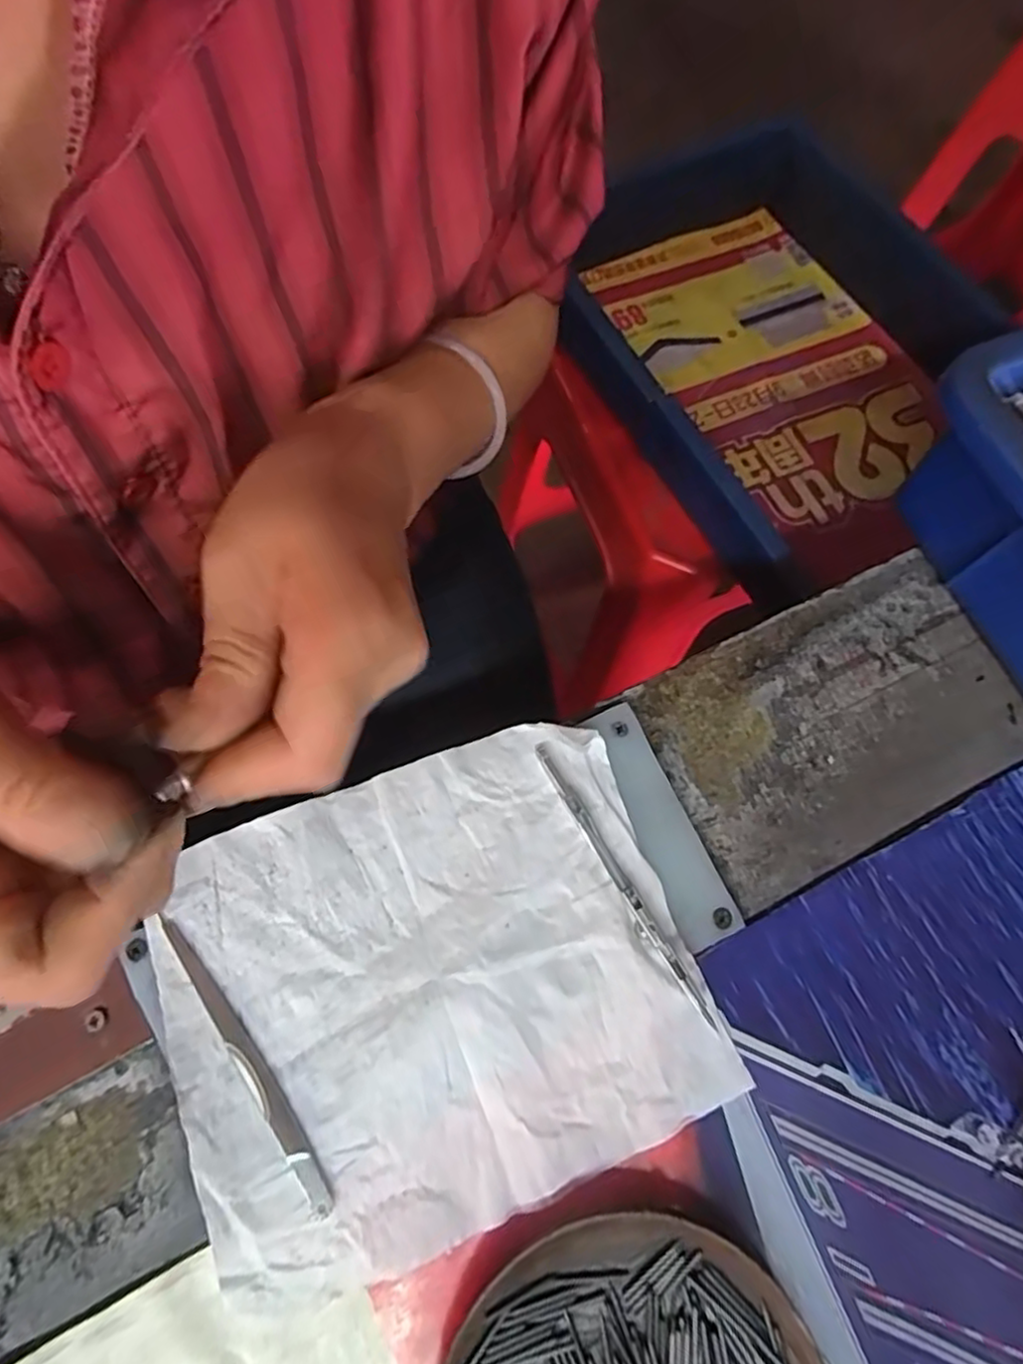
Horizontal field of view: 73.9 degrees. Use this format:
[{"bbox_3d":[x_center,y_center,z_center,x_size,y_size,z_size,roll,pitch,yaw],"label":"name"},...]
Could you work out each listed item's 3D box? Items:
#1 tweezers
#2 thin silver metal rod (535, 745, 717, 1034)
[{"bbox_3d":[-0.087,0.122,0.221,0.009,0.008,0.105,-33,75,-13],"label":"tweezers"},{"bbox_3d":[0.039,0.072,0.244,0.006,0.008,0.112,-28,74,-12],"label":"thin silver metal rod"}]

